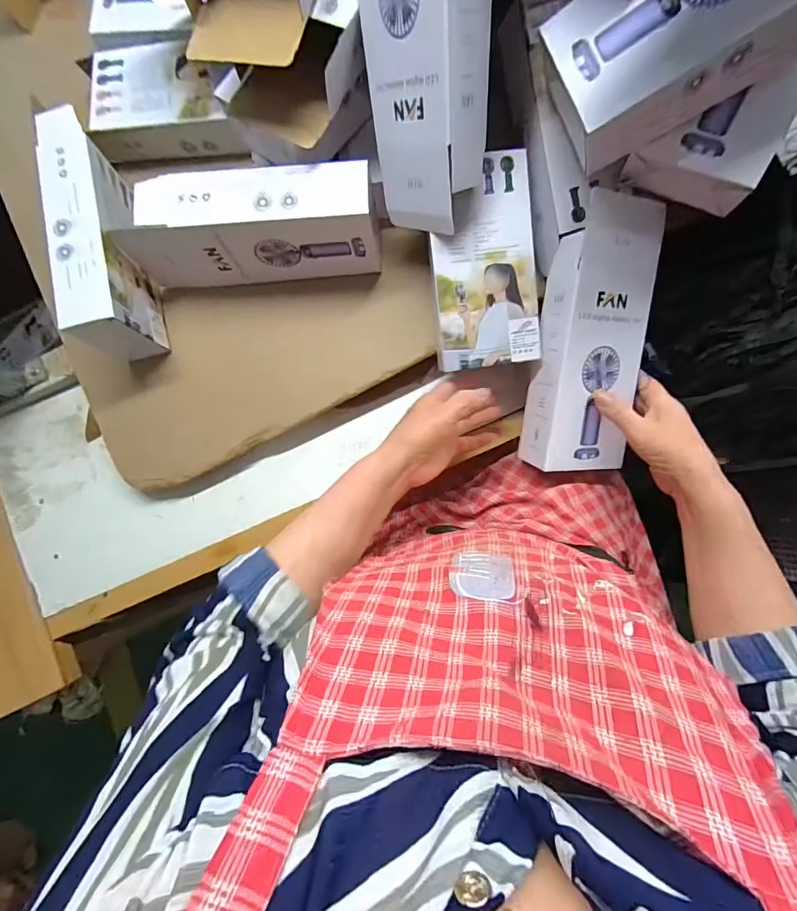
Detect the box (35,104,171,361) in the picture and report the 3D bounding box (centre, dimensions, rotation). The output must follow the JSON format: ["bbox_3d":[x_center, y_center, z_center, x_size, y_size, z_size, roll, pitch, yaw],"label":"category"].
[{"bbox_3d":[-0.296,-0.210,0.440,0.059,0.103,0.219,-10,85,1],"label":"box"}]

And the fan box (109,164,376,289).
[{"bbox_3d":[-0.145,-0.225,0.431,0.248,0.098,0.070,-1,86,4],"label":"fan box"}]

